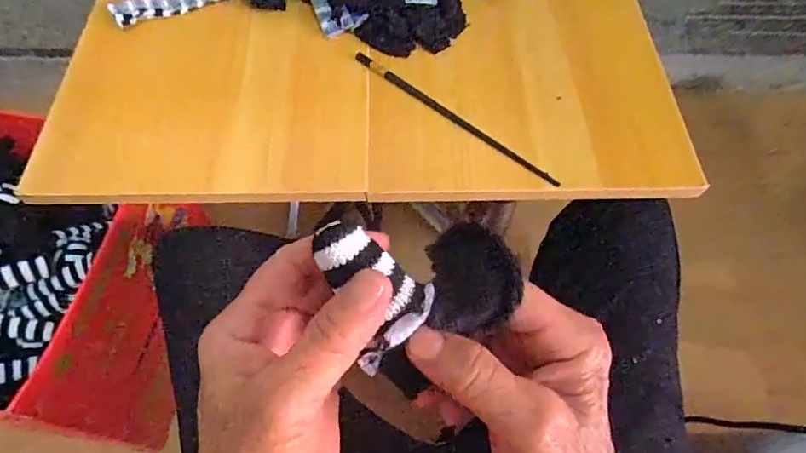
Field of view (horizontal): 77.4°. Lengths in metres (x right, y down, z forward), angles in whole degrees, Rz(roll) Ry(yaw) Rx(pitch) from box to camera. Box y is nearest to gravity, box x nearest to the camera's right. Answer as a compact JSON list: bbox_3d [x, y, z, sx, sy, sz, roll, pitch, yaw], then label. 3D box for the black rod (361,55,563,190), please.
[{"bbox_3d":[0.044,-0.104,0.467,0.230,0.004,0.013,37,67,18],"label":"black rod"}]

